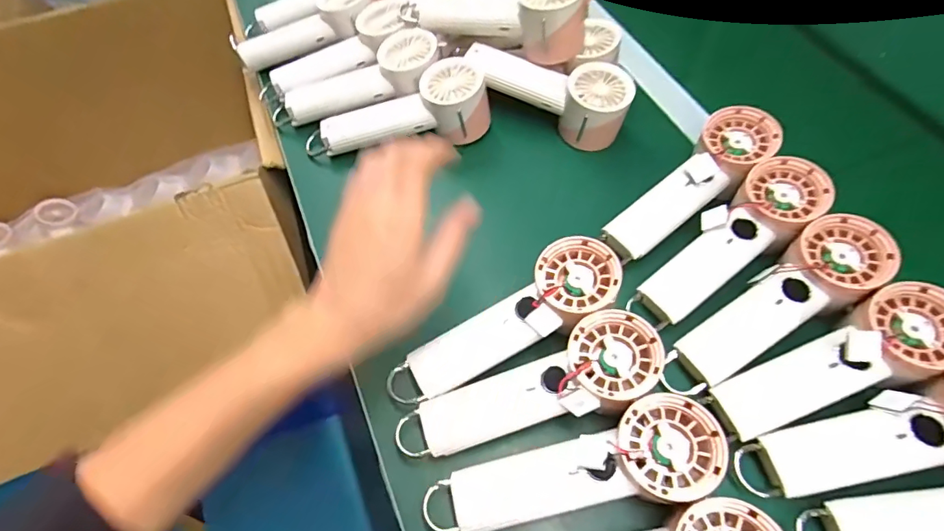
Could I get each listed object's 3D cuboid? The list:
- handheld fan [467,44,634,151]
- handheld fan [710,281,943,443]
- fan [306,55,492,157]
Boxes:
[{"bbox_3d":[0.075,-0.172,0.497,0.168,0.059,0.068,13,61,11],"label":"handheld fan"},{"bbox_3d":[0.259,0.069,0.340,0.173,0.034,0.055,-28,61,6],"label":"handheld fan"},{"bbox_3d":[-0.077,-0.151,0.491,0.188,0.057,0.069,-18,60,-7],"label":"fan"}]

